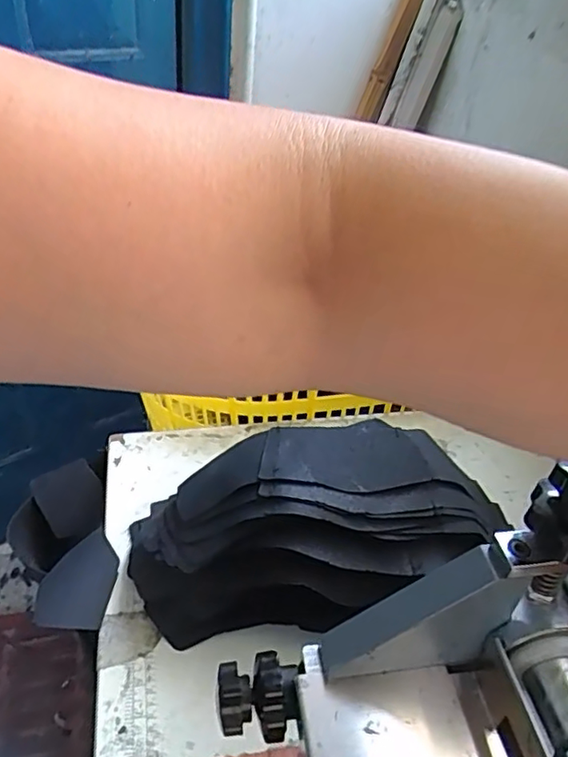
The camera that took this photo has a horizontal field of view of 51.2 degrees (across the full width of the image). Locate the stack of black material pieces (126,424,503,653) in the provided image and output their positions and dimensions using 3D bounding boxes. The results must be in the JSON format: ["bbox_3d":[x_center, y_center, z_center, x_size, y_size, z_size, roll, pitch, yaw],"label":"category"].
[{"bbox_3d":[0.016,0.143,0.540,0.302,0.156,0.179,-5,40,-14],"label":"stack of black material pieces"}]

